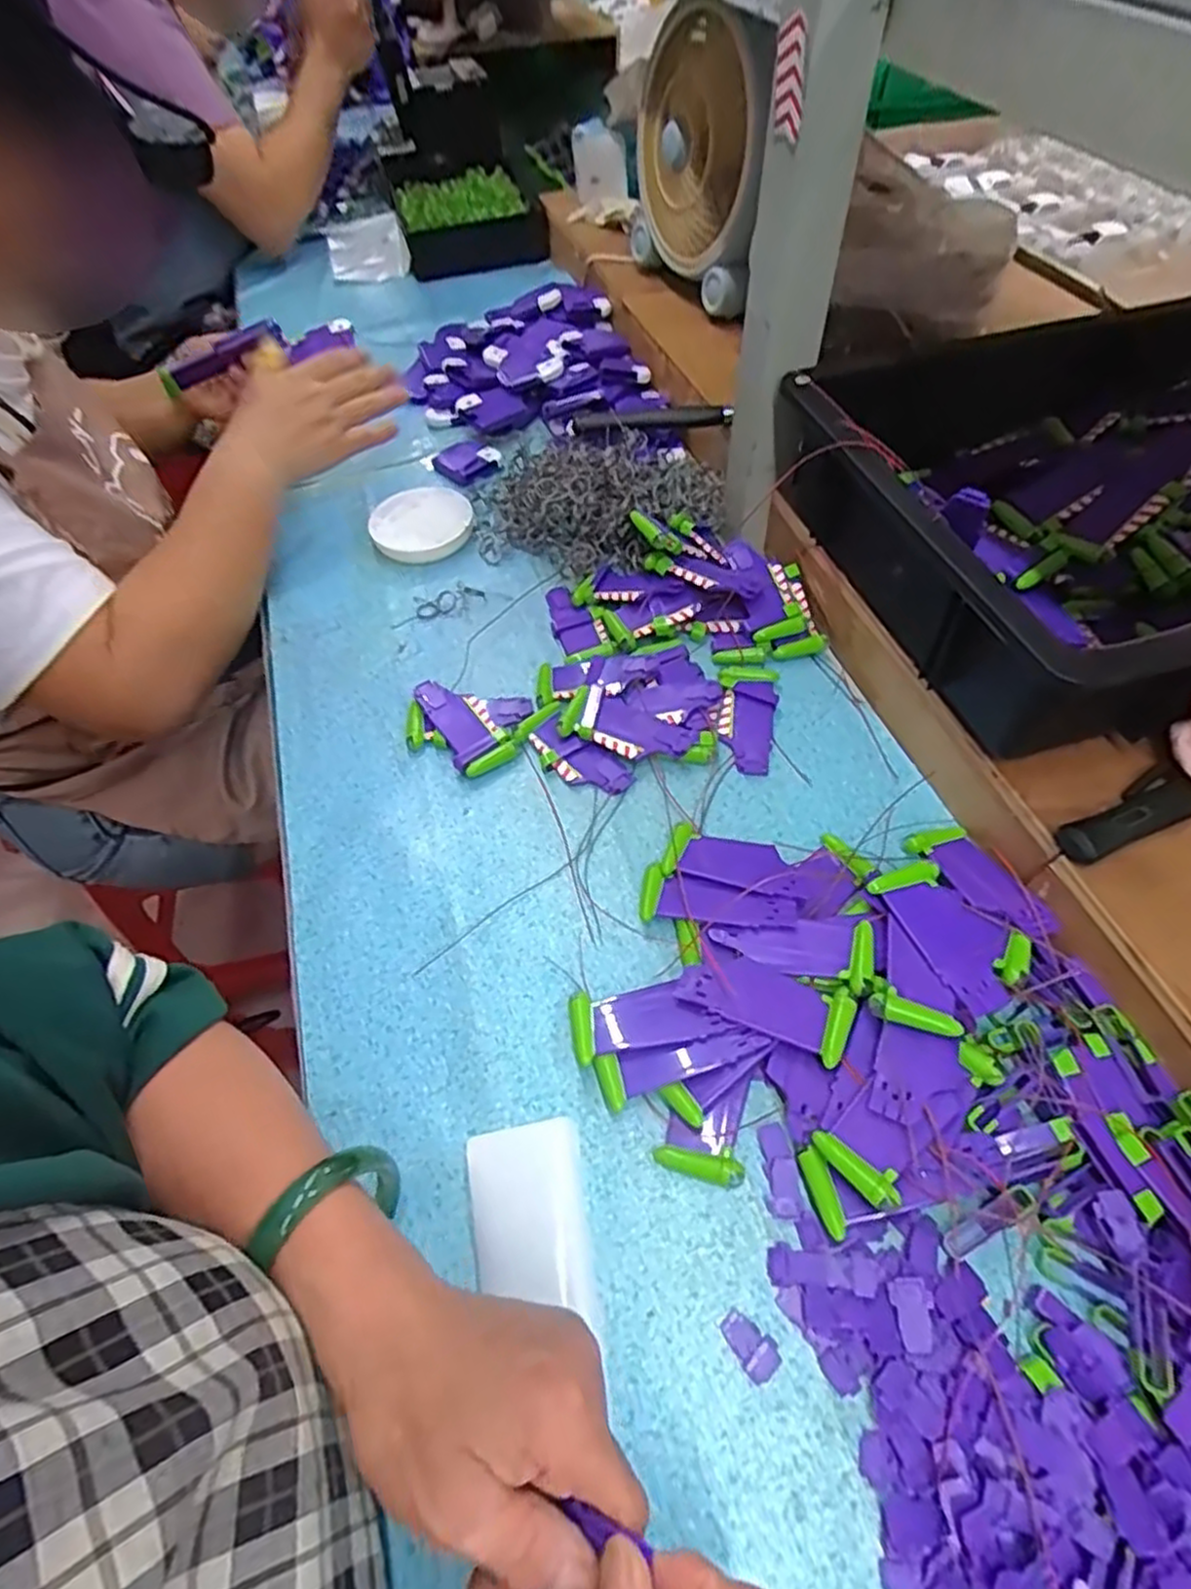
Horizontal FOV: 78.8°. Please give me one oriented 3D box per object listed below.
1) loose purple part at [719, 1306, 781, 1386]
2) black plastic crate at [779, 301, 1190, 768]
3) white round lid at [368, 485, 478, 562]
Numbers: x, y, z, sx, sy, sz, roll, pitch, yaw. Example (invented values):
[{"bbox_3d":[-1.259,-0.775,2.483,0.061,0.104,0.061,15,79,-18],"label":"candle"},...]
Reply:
[{"bbox_3d":[0.069,0.245,0.322,0.017,0.004,0.027,-37,61,-19],"label":"loose purple part"},{"bbox_3d":[0.387,-0.206,0.475,0.457,0.093,0.323,-13,56,-6],"label":"black plastic crate"},{"bbox_3d":[-0.160,-0.250,0.658,0.088,0.019,0.088,-2,56,3],"label":"white round lid"}]

